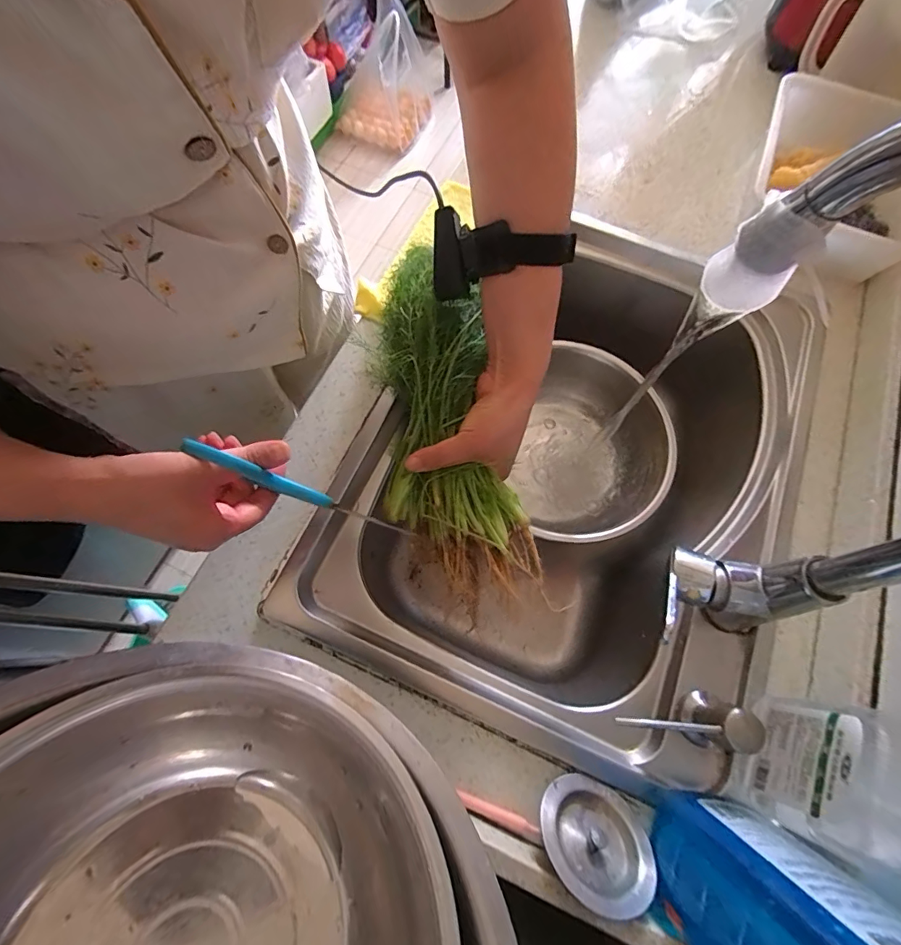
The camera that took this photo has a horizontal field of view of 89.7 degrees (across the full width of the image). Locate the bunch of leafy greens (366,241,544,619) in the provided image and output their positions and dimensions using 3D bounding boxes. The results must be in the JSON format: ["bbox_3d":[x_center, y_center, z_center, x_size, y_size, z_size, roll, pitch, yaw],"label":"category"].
[{"bbox_3d":[-0.012,-0.045,0.420,0.110,0.093,0.318,-13,75,-7],"label":"bunch of leafy greens"}]

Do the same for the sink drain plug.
[{"bbox_3d":[0.104,0.266,0.327,0.082,0.014,0.079,14,26,-7],"label":"sink drain plug"}]

